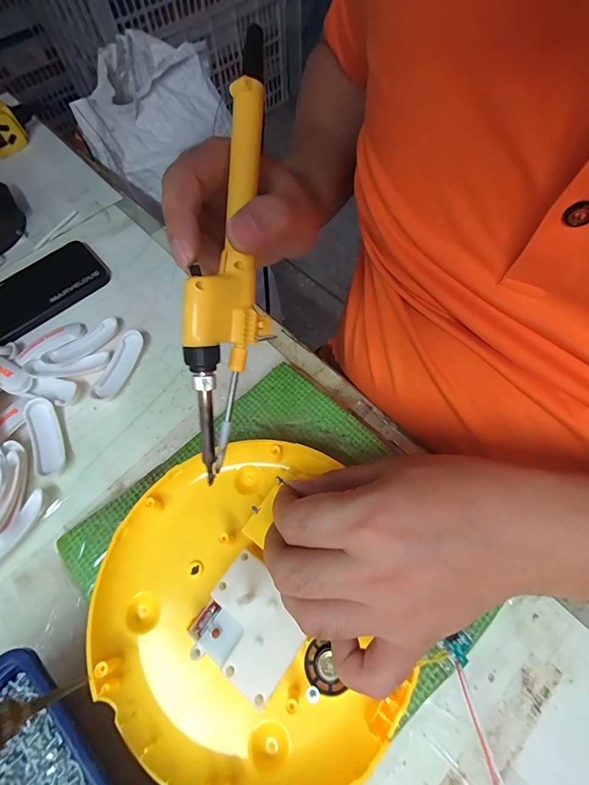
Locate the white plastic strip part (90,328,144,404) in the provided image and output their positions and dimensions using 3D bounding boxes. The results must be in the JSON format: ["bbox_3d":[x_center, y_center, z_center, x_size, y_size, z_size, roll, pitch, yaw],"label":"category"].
[{"bbox_3d":[-0.158,-0.024,0.324,0.020,0.013,0.069,17,66,11],"label":"white plastic strip part"}]

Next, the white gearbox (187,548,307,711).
[{"bbox_3d":[-0.024,0.132,0.206,0.055,0.026,0.054,34,70,18],"label":"white gearbox"}]

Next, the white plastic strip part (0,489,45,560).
[{"bbox_3d":[-0.209,0.104,0.263,0.020,0.016,0.067,29,69,16],"label":"white plastic strip part"}]

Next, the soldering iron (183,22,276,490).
[{"bbox_3d":[-0.032,-0.067,0.190,0.034,0.034,0.221,8,92,7],"label":"soldering iron"}]

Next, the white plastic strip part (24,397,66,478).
[{"bbox_3d":[-0.204,0.036,0.296,0.023,0.012,0.068,-27,66,-10],"label":"white plastic strip part"}]

